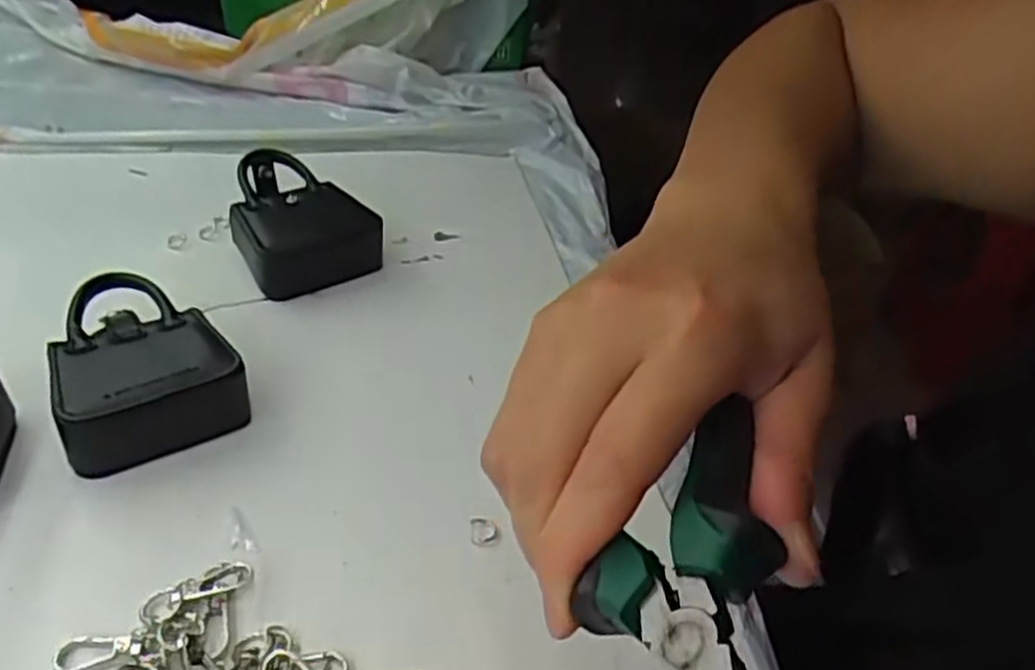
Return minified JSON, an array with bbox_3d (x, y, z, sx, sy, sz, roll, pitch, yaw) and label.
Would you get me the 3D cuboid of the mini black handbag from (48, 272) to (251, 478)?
[{"bbox_3d":[-0.180,0.014,0.367,0.073,0.039,0.095,-18,43,-32],"label":"mini black handbag"}]

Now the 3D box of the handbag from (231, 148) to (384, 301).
[{"bbox_3d":[-0.134,-0.068,0.477,0.076,0.053,0.088,-18,42,-31],"label":"handbag"}]

